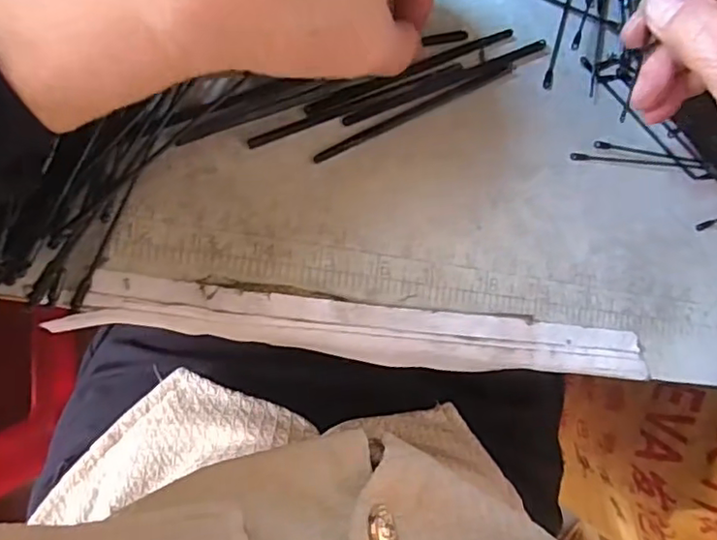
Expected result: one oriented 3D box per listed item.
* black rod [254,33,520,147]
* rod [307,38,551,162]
[{"bbox_3d":[0.011,-0.080,0.261,0.125,0.004,0.005,-26,95,-8],"label":"black rod"},{"bbox_3d":[0.033,-0.075,0.263,0.116,0.004,0.006,-28,95,-7],"label":"rod"}]

